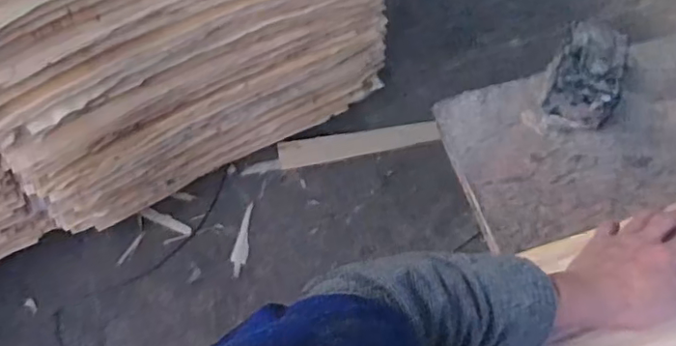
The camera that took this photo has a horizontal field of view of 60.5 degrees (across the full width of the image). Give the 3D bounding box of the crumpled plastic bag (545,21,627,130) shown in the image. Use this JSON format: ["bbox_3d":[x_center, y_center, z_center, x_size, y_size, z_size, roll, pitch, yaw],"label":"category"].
[{"bbox_3d":[0.301,-0.119,0.702,0.078,0.071,0.117,21,67,10],"label":"crumpled plastic bag"}]

